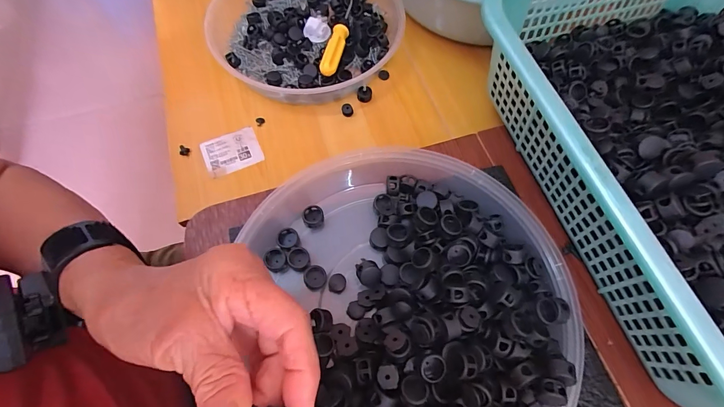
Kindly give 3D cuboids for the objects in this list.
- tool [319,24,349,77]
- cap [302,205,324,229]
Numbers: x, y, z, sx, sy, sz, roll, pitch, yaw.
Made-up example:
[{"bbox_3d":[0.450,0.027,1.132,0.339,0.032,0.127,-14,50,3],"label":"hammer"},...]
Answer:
[{"bbox_3d":[-0.032,-0.181,0.415,0.019,0.013,0.073,10,66,5],"label":"tool"},{"bbox_3d":[-0.040,0.012,0.292,0.017,0.013,0.017,0,65,1],"label":"cap"}]

